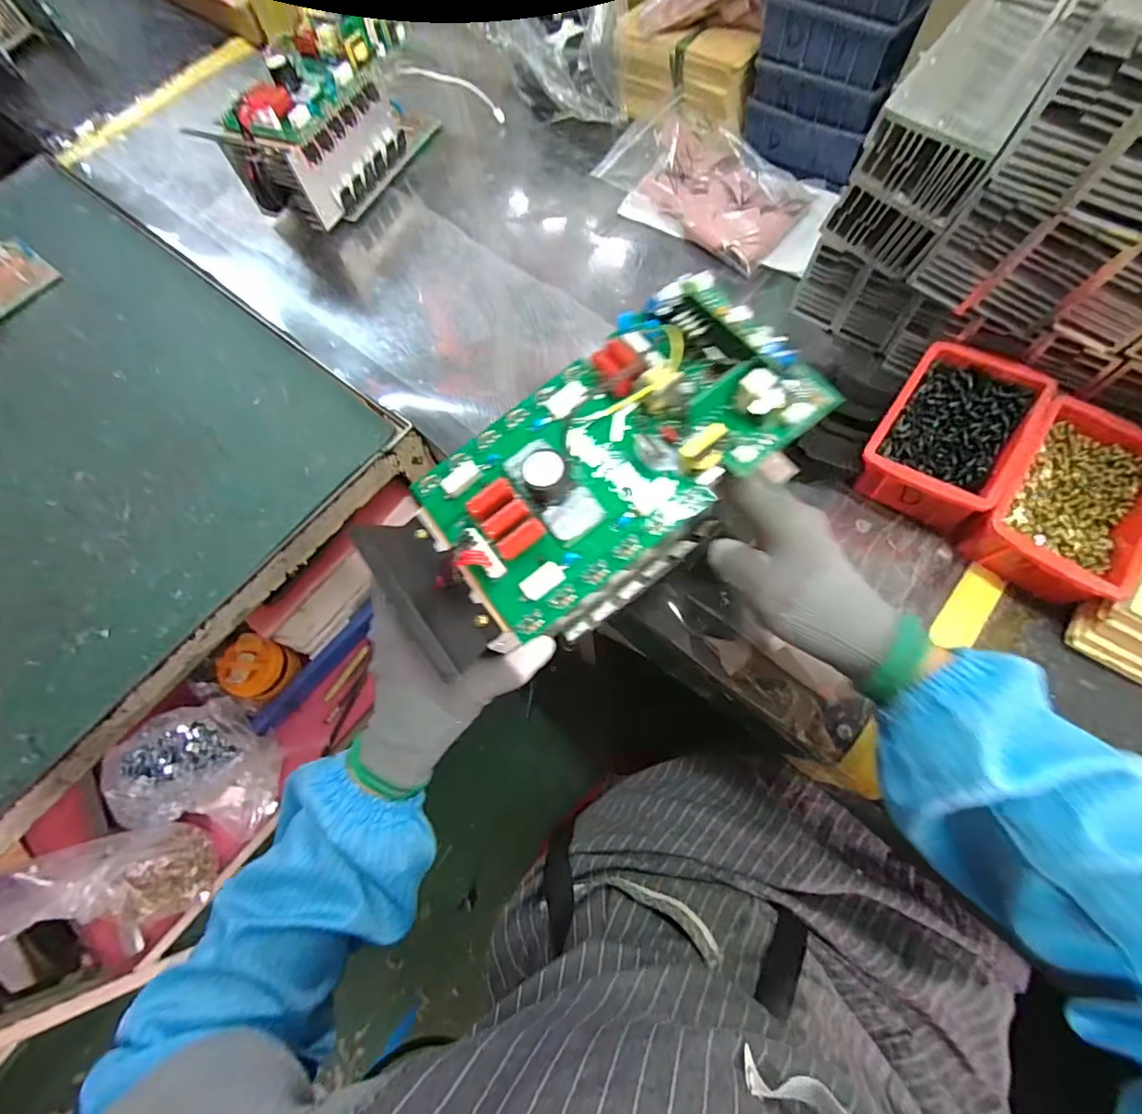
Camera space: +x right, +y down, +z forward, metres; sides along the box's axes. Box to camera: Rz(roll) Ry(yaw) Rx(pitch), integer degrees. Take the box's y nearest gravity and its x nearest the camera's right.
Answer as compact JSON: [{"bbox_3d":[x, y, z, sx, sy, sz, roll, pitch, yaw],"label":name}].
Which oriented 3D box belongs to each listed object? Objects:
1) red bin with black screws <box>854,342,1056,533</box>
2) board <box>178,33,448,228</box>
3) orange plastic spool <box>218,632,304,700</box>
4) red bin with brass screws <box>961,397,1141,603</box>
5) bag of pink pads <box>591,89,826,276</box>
[{"bbox_3d":[0.315,-0.102,0.439,0.099,0.061,0.144,34,75,13],"label":"red bin with black screws"},{"bbox_3d":[-0.272,-0.497,0.596,0.089,0.126,0.236,29,73,12],"label":"board"},{"bbox_3d":[-0.463,0.164,0.766,0.070,0.081,0.084,23,72,13],"label":"orange plastic spool"},{"bbox_3d":[0.385,-0.038,0.408,0.098,0.061,0.153,33,75,16],"label":"red bin with brass screws"},{"bbox_3d":[0.154,-0.420,0.586,0.226,0.046,0.140,39,76,15],"label":"bag of pink pads"}]

